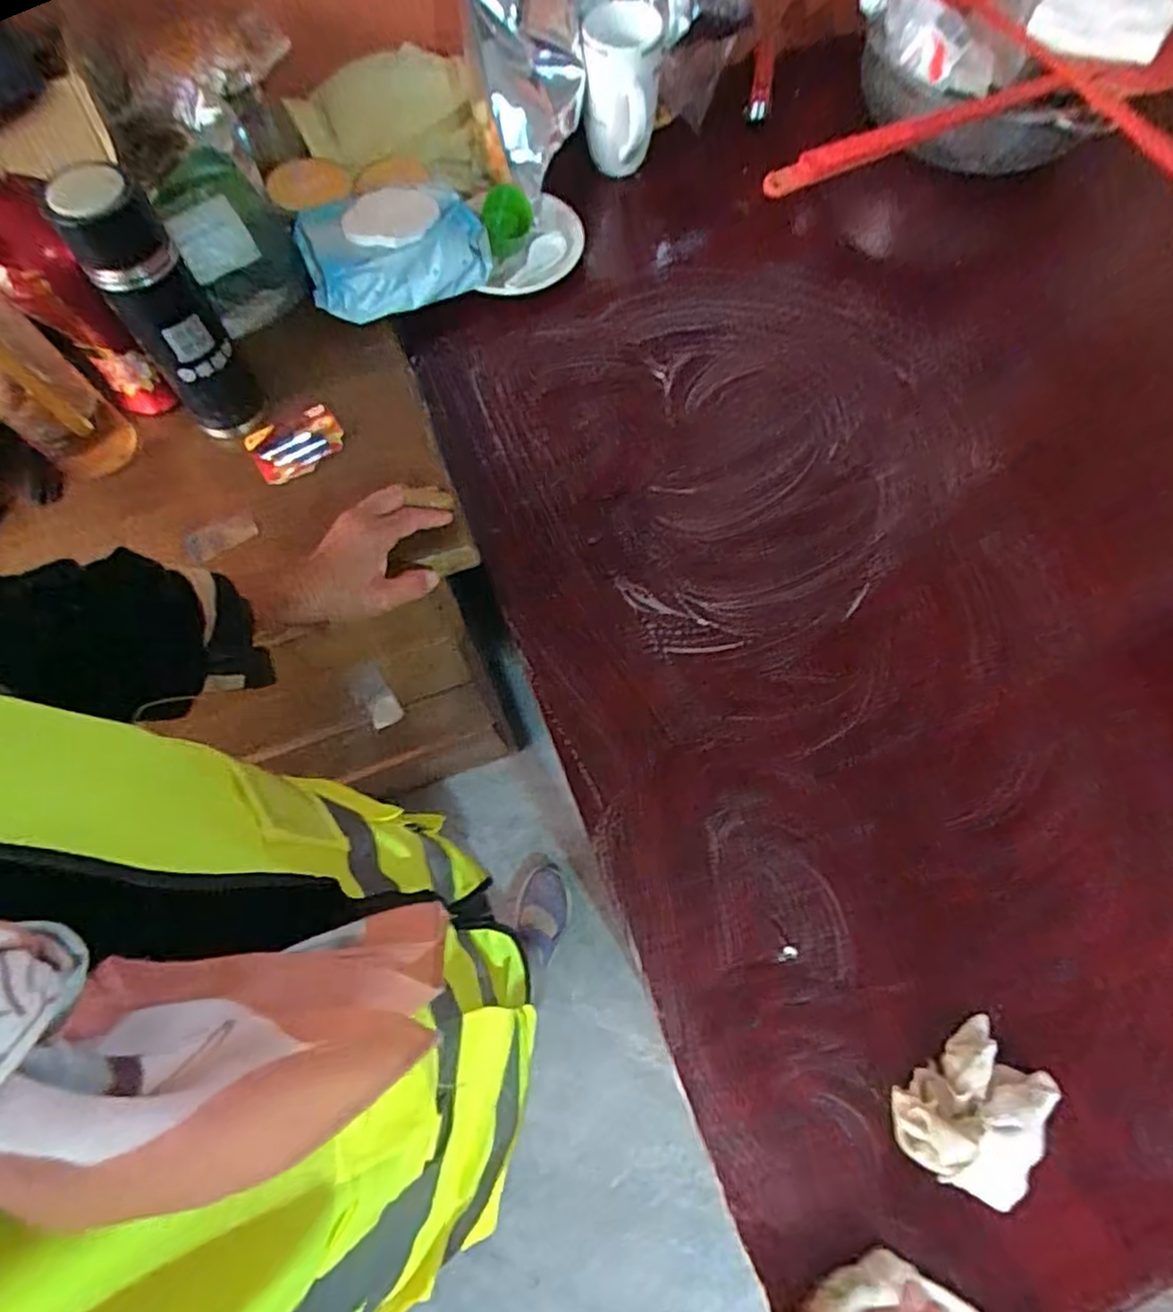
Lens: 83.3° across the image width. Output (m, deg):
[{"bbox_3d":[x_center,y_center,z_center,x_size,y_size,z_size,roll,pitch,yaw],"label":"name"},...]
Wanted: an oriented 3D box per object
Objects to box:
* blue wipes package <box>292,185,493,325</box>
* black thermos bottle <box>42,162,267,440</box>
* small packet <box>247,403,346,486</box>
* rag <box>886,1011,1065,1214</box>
[{"bbox_3d":[-0.196,-0.410,0.662,0.184,0.083,0.105,-31,70,-11],"label":"blue wipes package"},{"bbox_3d":[-0.338,-0.277,0.538,0.073,0.201,0.074,-35,71,-12],"label":"black thermos bottle"},{"bbox_3d":[-0.268,-0.198,0.609,0.081,0.016,0.063,-28,70,-10],"label":"small packet"},{"bbox_3d":[0.249,0.290,0.412,0.097,0.034,0.076,-36,71,-13],"label":"rag"}]

